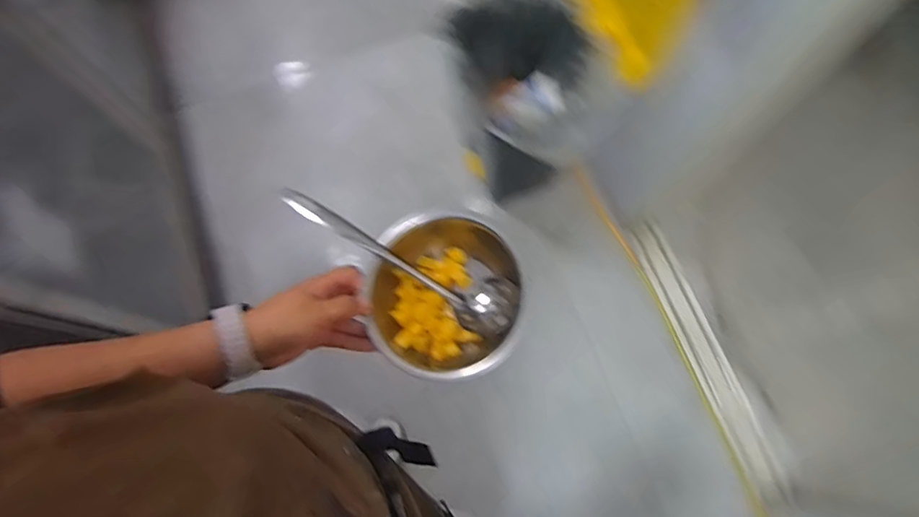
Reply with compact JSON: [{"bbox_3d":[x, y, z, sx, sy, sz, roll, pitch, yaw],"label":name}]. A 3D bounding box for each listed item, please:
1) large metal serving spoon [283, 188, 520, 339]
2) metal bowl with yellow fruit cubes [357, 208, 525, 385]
[{"bbox_3d":[-0.055,-0.007,0.535,0.248,0.035,0.059,33,76,-5],"label":"large metal serving spoon"},{"bbox_3d":[-0.015,0.038,0.545,0.152,0.075,0.164,0,75,-1],"label":"metal bowl with yellow fruit cubes"}]

